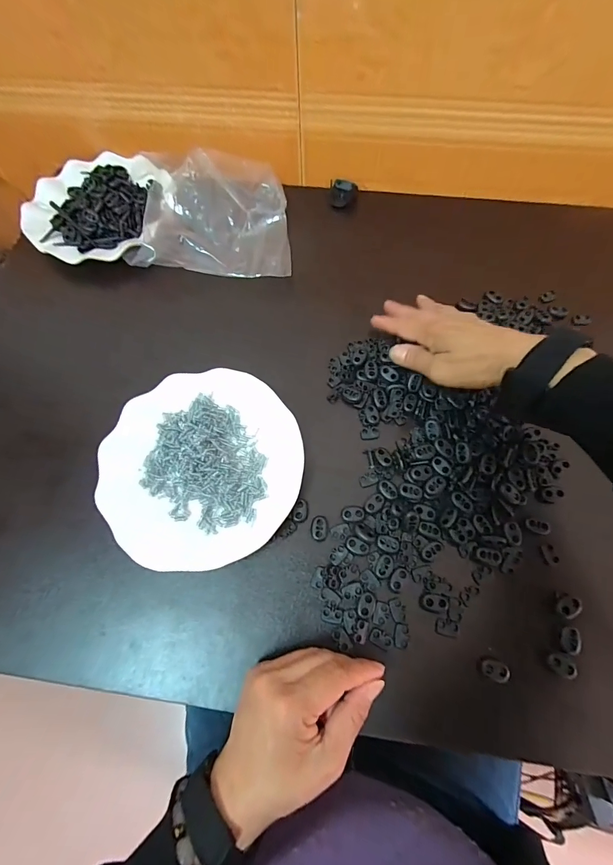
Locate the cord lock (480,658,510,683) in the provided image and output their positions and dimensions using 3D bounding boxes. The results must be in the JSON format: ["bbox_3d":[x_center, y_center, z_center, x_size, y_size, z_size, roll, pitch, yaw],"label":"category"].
[{"bbox_3d":[0.150,0.188,0.281,0.021,0.007,0.014,24,72,10],"label":"cord lock"}]

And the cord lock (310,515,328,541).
[{"bbox_3d":[0.012,0.087,0.326,0.016,0.004,0.022,11,70,5],"label":"cord lock"}]

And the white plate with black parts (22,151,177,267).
[{"bbox_3d":[-0.266,-0.293,0.449,0.174,0.034,0.180,17,71,8],"label":"white plate with black parts"}]

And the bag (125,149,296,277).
[{"bbox_3d":[-0.112,-0.274,0.433,0.194,0.032,0.178,6,70,4],"label":"bag"}]

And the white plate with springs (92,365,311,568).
[{"bbox_3d":[-0.097,0.028,0.337,0.178,0.022,0.184,0,70,1],"label":"white plate with springs"}]

